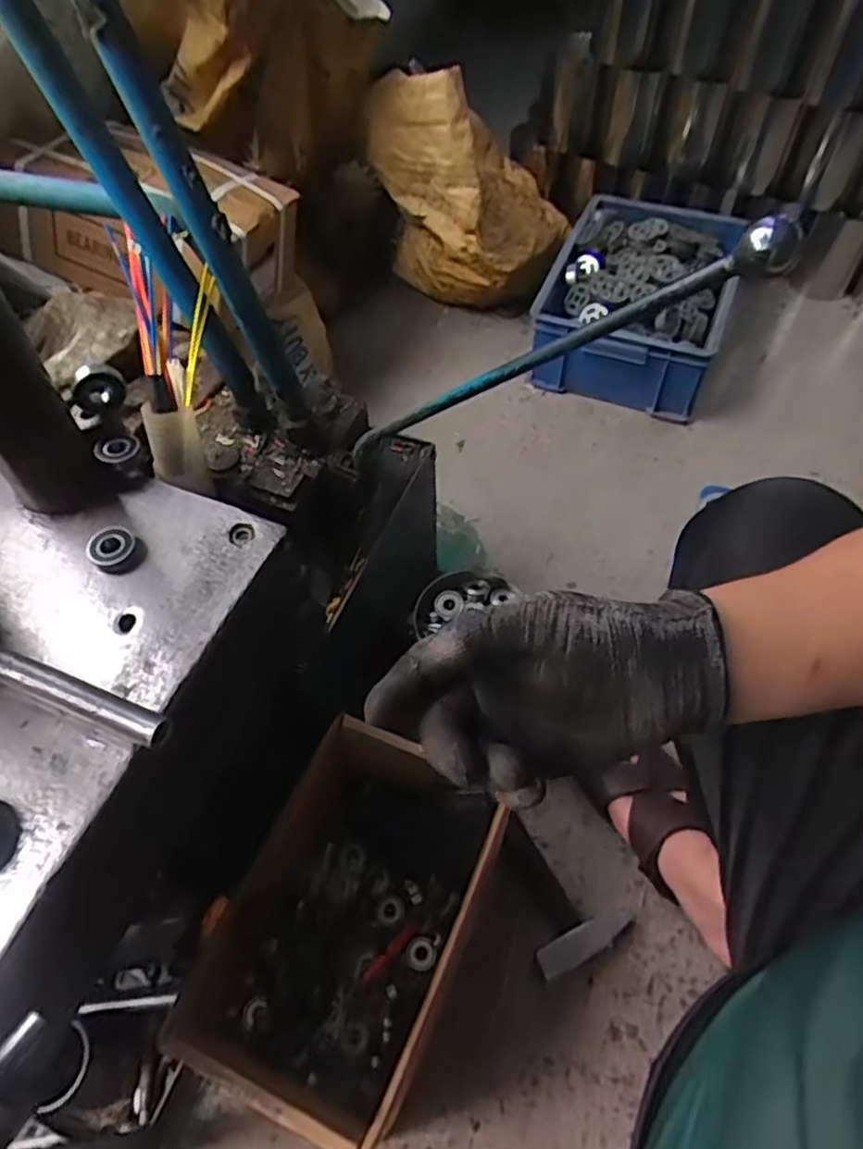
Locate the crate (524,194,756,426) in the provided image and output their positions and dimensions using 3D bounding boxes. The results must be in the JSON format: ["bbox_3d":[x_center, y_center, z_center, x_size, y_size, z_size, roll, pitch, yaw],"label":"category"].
[{"bbox_3d":[0.374,-0.498,1.297,0.300,0.157,0.470,18,58,13],"label":"crate"}]

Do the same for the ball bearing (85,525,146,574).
[{"bbox_3d":[-0.232,-0.019,0.535,0.036,0.016,0.034,-1,56,1],"label":"ball bearing"}]

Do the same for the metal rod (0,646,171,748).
[{"bbox_3d":[-0.228,0.079,0.464,0.138,0.020,0.021,19,58,14],"label":"metal rod"}]

